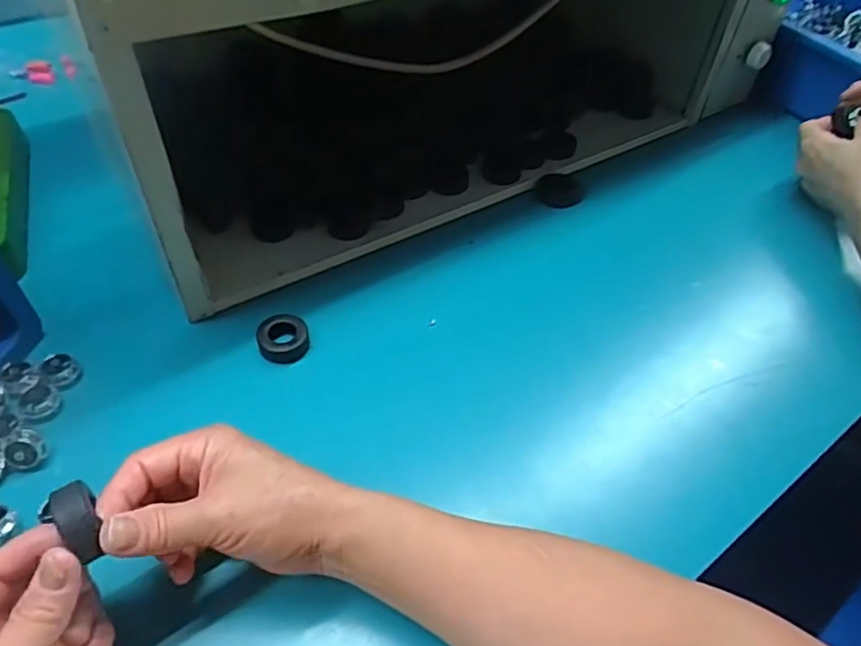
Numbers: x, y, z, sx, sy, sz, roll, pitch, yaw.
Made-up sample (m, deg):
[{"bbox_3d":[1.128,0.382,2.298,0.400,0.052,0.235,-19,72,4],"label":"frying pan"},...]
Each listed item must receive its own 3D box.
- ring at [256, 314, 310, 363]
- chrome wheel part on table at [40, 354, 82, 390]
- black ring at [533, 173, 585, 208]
[{"bbox_3d":[-0.110,0.011,0.473,0.036,0.017,0.034,3,50,-4],"label":"ring"},{"bbox_3d":[-0.255,0.034,0.435,0.023,0.013,0.024,3,50,-4],"label":"chrome wheel part on table"},{"bbox_3d":[0.131,-0.134,0.637,0.048,0.010,0.041,-26,58,-25],"label":"black ring"}]

